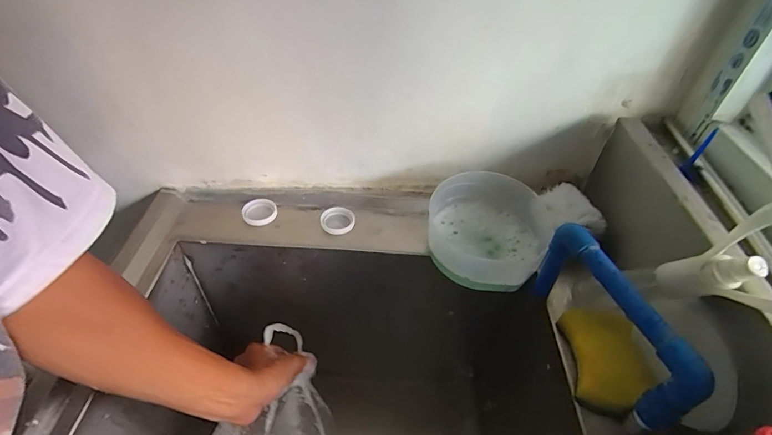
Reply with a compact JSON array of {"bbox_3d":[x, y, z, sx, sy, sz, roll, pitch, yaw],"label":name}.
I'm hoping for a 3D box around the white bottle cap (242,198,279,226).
[{"bbox_3d":[-0.173,-0.008,0.549,0.045,0.009,0.049,0,45,0],"label":"white bottle cap"}]

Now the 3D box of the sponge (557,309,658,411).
[{"bbox_3d":[0.223,0.140,0.409,0.068,0.021,0.103,3,45,2],"label":"sponge"}]

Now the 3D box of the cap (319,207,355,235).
[{"bbox_3d":[-0.066,0.004,0.544,0.046,0.010,0.044,0,45,0],"label":"cap"}]

